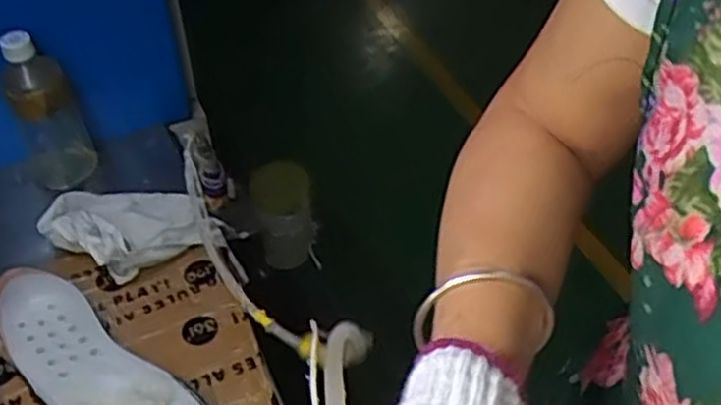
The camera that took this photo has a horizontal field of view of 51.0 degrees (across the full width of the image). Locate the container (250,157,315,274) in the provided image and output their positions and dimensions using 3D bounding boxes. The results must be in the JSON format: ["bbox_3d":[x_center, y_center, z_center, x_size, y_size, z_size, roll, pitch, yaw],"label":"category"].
[{"bbox_3d":[-0.092,0.017,0.915,0.073,0.126,0.078,-7,51,-6],"label":"container"}]

